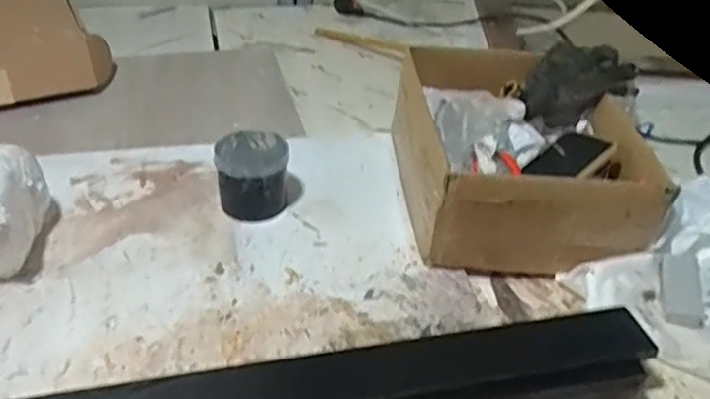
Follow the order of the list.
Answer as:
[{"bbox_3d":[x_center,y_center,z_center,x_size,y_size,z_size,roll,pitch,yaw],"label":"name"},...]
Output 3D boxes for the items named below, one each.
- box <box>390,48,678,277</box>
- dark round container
[{"bbox_3d":[0.189,-0.060,0.792,0.254,0.123,0.309,0,37,-4],"label":"box"},{"bbox_3d":[-0.118,-0.025,0.760,0.079,0.077,0.094,-3,37,-8],"label":"dark round container"}]

